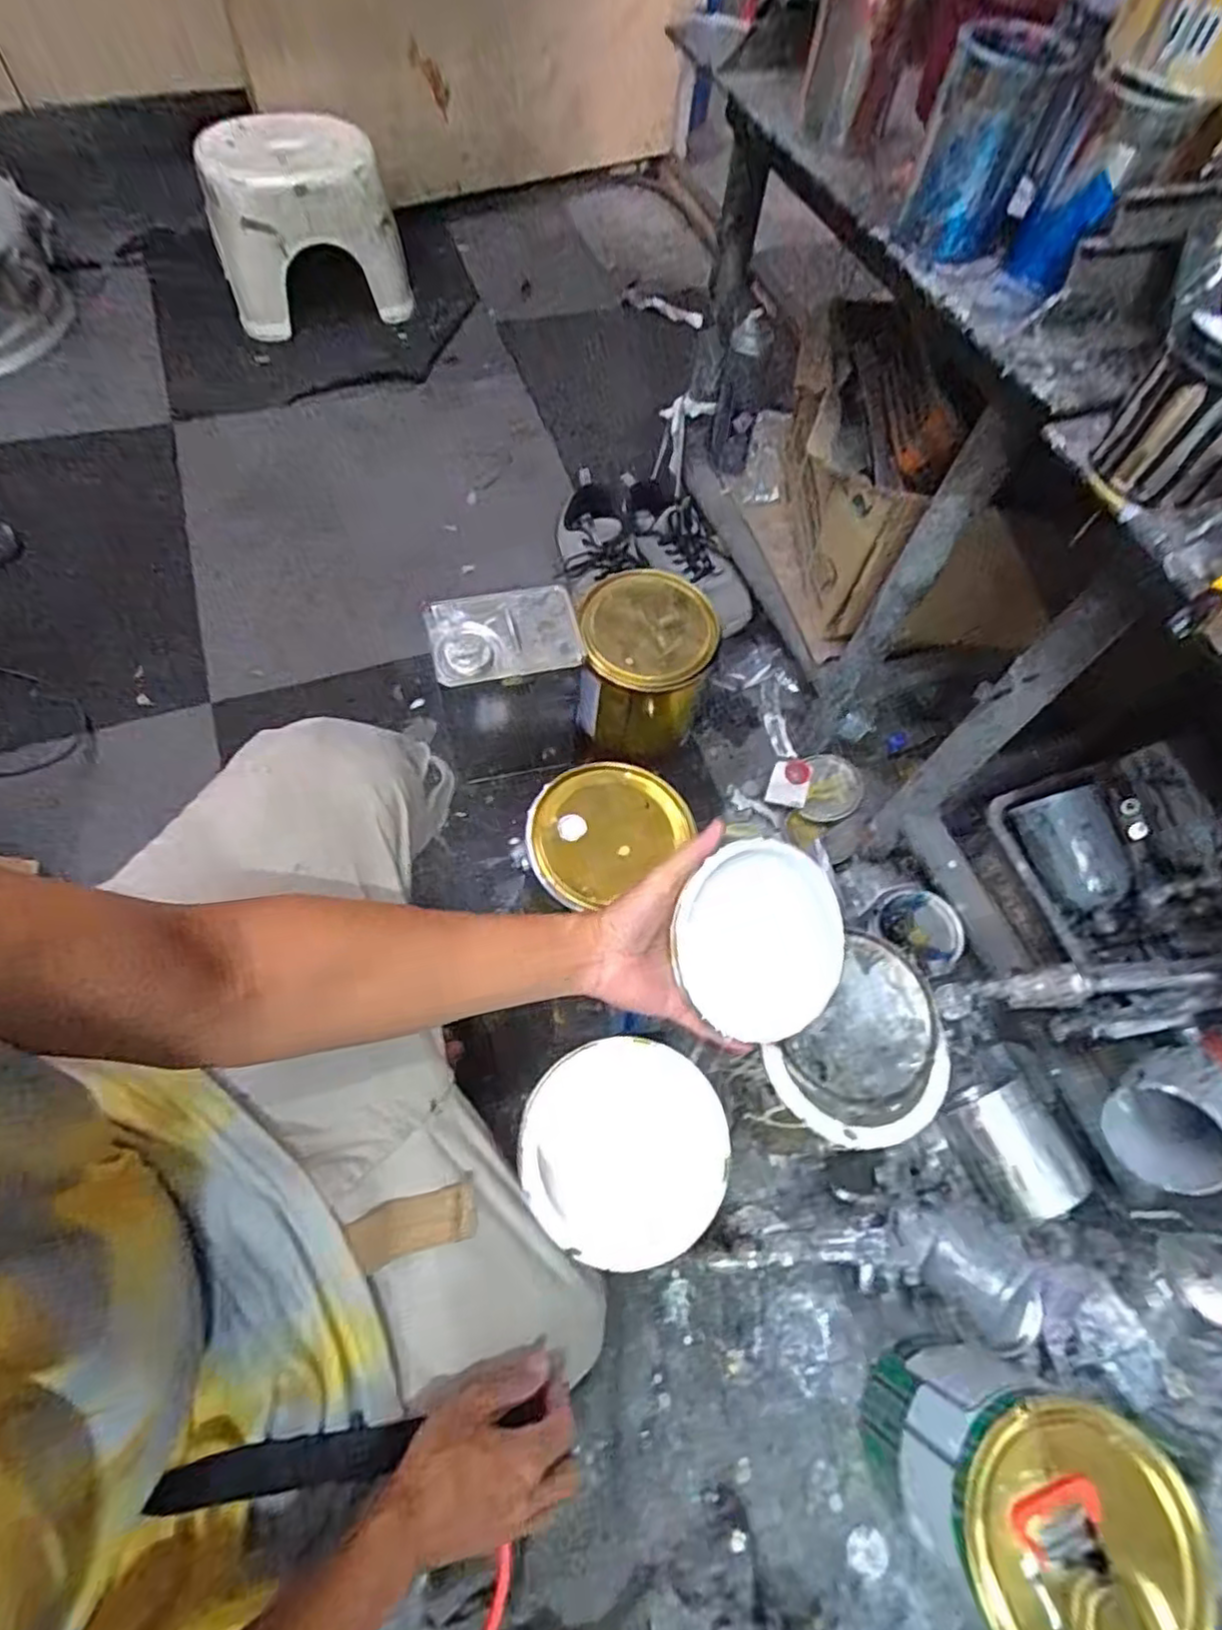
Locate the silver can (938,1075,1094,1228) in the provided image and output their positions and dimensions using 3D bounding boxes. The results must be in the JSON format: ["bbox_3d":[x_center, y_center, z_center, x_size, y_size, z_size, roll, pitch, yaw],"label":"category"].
[{"bbox_3d":[0.408,0.350,0.741,0.088,0.092,0.130,-25,68,-17],"label":"silver can"}]

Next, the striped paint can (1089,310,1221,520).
[{"bbox_3d":[0.324,-0.221,0.398,0.048,0.087,0.051,2,63,-4],"label":"striped paint can"}]

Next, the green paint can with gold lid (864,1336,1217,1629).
[{"bbox_3d":[0.316,0.529,0.561,0.152,0.218,0.161,1,62,-3],"label":"green paint can with gold lid"}]

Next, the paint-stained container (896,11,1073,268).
[{"bbox_3d":[0.249,-0.454,0.486,0.071,0.103,0.069,22,63,6],"label":"paint-stained container"}]

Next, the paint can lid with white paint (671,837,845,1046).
[{"bbox_3d":[0.120,0.095,0.556,0.150,0.009,0.147,2,84,-23],"label":"paint can lid with white paint"}]

